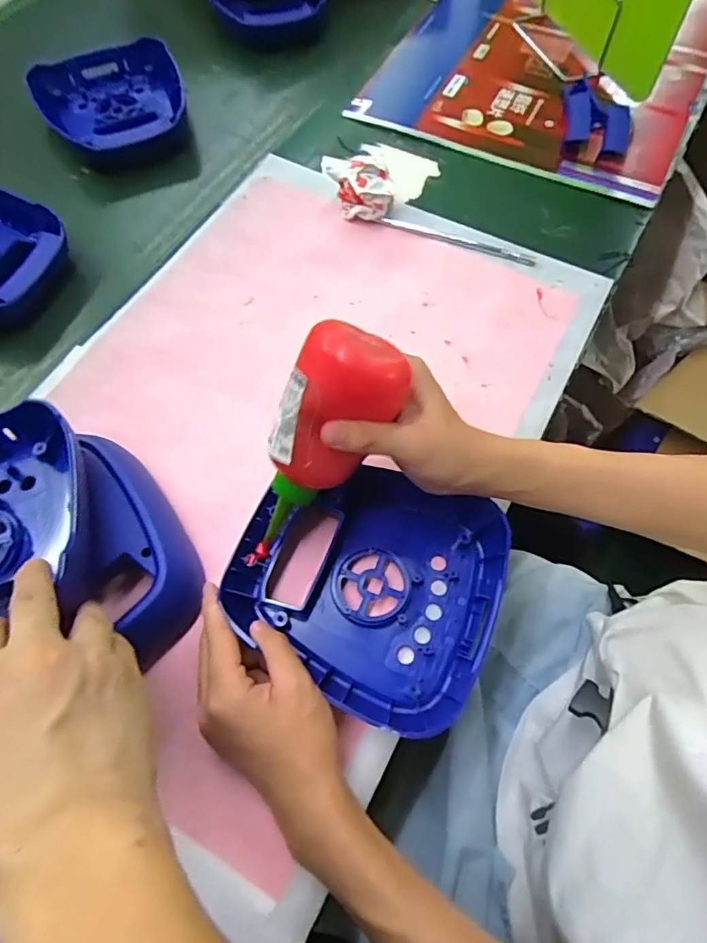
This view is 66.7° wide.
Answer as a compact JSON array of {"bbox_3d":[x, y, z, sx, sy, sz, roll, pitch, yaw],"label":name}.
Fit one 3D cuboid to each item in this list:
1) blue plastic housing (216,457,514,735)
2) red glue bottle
[{"bbox_3d":[0.010,0.074,0.383,0.182,0.045,0.171,19,68,8],"label":"blue plastic housing"},{"bbox_3d":[-0.027,-0.005,0.334,0.055,0.042,0.168,33,114,14],"label":"red glue bottle"}]

